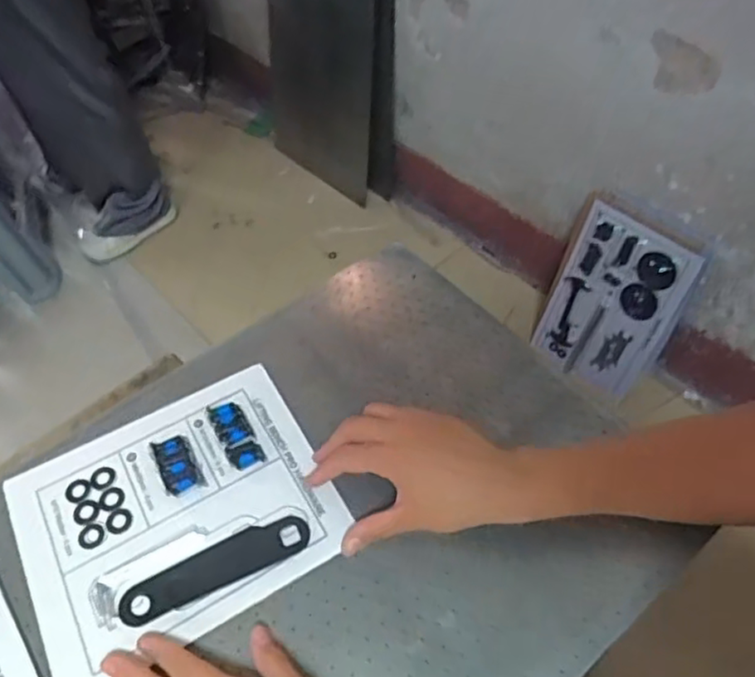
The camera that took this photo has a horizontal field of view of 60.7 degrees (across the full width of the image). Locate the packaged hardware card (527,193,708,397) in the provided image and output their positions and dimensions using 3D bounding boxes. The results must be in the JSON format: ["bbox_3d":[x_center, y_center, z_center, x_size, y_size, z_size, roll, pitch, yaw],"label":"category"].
[{"bbox_3d":[0.453,-0.064,1.279,0.045,0.366,0.247,-26,55,-37],"label":"packaged hardware card"}]

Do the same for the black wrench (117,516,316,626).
[{"bbox_3d":[-0.117,0.167,0.469,0.137,0.007,0.031,-25,55,-13],"label":"black wrench"}]

